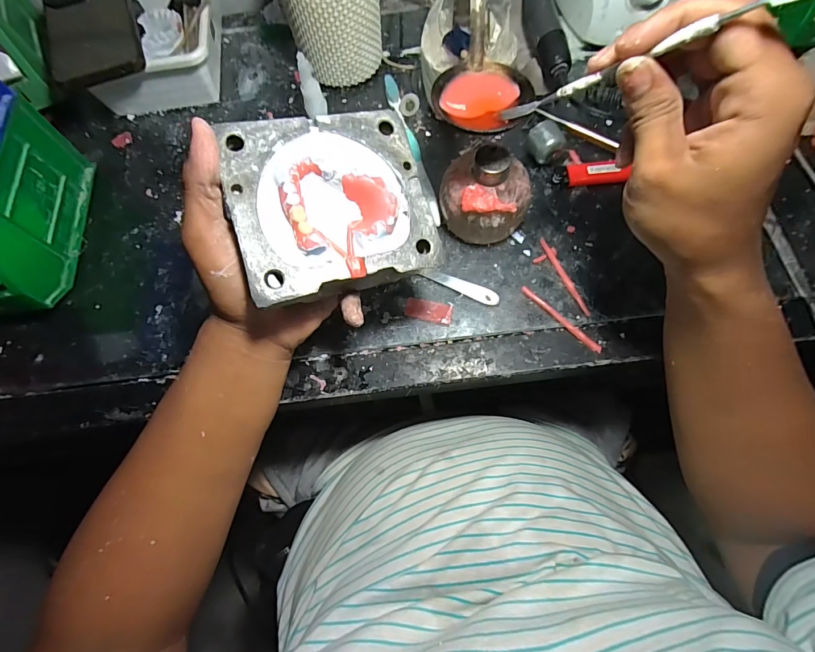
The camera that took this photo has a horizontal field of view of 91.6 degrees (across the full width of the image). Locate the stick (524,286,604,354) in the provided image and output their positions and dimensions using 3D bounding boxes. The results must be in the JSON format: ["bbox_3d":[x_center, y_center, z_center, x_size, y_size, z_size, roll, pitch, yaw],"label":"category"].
[{"bbox_3d":[0.128,-0.006,0.330,0.080,0.004,0.006,42,76,15],"label":"stick"}]

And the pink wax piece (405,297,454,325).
[{"bbox_3d":[0.018,-0.013,0.336,0.039,0.004,0.018,11,70,6],"label":"pink wax piece"}]

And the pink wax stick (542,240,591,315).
[{"bbox_3d":[0.136,-0.044,0.343,0.006,0.004,0.078,-21,70,-6],"label":"pink wax stick"}]

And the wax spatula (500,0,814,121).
[{"bbox_3d":[0.119,-0.138,0.208,0.005,0.179,0.010,-18,107,-31],"label":"wax spatula"}]

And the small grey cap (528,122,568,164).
[{"bbox_3d":[0.131,-0.173,0.383,0.029,0.031,0.030,-1,69,1],"label":"small grey cap"}]

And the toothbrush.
[{"bbox_3d":[0.004,-0.179,0.395,0.013,0.015,0.186,-14,70,-4],"label":"toothbrush"}]

